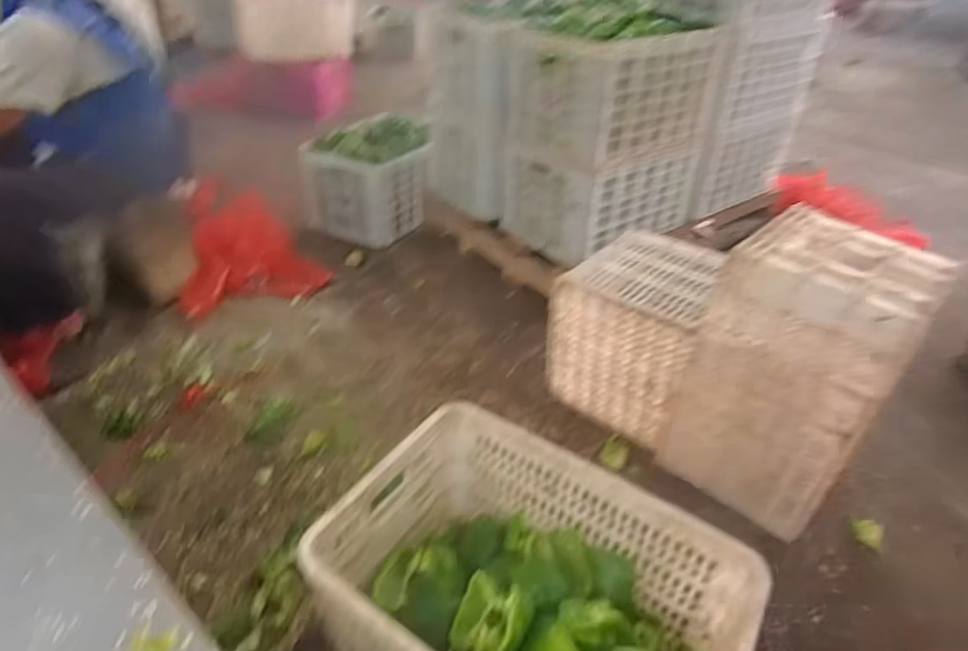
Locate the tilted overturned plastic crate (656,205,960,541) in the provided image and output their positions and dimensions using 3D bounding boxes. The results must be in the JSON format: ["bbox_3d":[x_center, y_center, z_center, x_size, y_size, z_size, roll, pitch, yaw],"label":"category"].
[{"bbox_3d":[0.561,0.098,1.065,0.284,0.470,0.292,-28,46,-34],"label":"tilted overturned plastic crate"}]

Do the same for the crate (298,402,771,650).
[{"bbox_3d":[0.056,0.377,0.784,0.506,0.232,0.346,22,41,24],"label":"crate"}]

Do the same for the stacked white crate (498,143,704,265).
[{"bbox_3d":[0.343,-0.399,1.707,0.496,0.278,0.321,-26,45,-33],"label":"stacked white crate"}]

